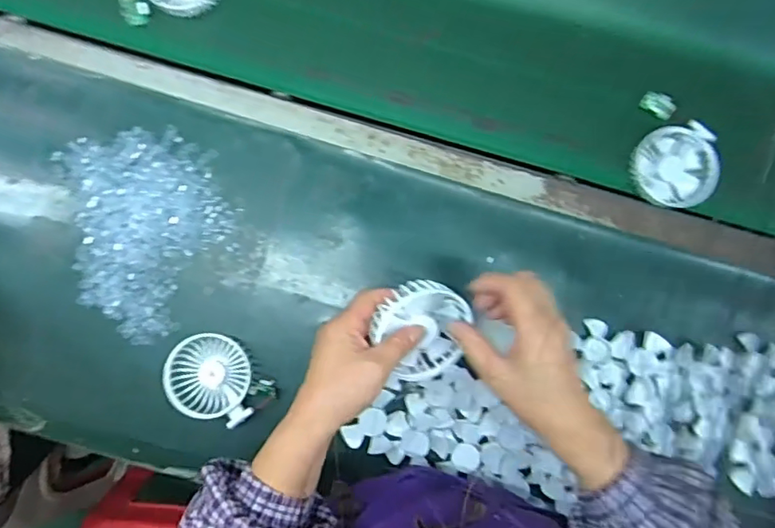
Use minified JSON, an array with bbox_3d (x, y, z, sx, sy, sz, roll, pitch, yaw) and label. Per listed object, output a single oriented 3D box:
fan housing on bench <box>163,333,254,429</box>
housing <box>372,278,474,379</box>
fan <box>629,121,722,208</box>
[{"bbox_3d":[-0.192,0.125,0.603,0.097,0.022,0.087,16,85,-1],"label":"fan housing on bench"},{"bbox_3d":[0.027,0.060,0.480,0.088,0.026,0.088,-11,117,-22],"label":"housing"},{"bbox_3d":[0.330,-0.116,0.631,0.092,0.026,0.098,11,86,-1],"label":"fan"}]

